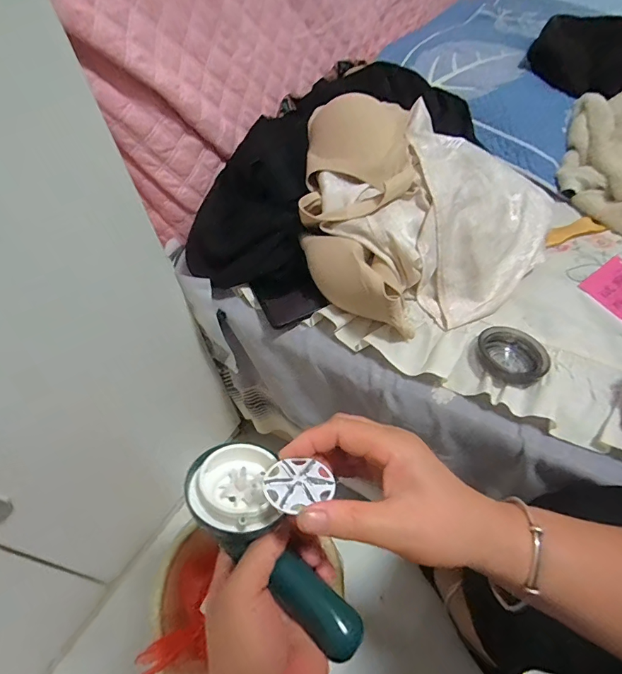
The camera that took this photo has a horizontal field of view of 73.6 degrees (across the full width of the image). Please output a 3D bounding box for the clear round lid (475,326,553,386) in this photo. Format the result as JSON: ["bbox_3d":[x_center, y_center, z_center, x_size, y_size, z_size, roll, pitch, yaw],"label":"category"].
[{"bbox_3d":[0.212,0.018,0.438,0.069,0.025,0.062,32,61,26],"label":"clear round lid"}]

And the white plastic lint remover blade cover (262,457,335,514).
[{"bbox_3d":[-0.008,0.091,0.262,0.044,0.004,0.038,-14,36,-26],"label":"white plastic lint remover blade cover"}]

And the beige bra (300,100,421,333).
[{"bbox_3d":[0.057,-0.172,0.509,0.135,0.078,0.353,0,66,5],"label":"beige bra"}]

